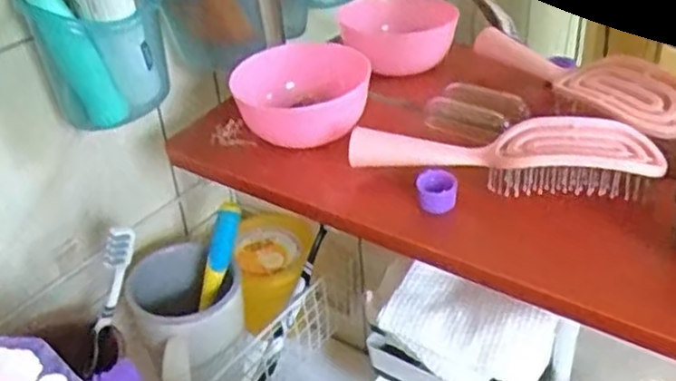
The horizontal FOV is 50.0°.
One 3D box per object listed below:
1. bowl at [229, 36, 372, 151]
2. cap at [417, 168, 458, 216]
[{"bbox_3d":[-0.024,-0.066,0.467,0.084,0.038,0.087,-3,34,2],"label":"bowl"},{"bbox_3d":[0.053,0.001,0.389,0.020,0.021,0.017,0,34,7],"label":"cap"}]

